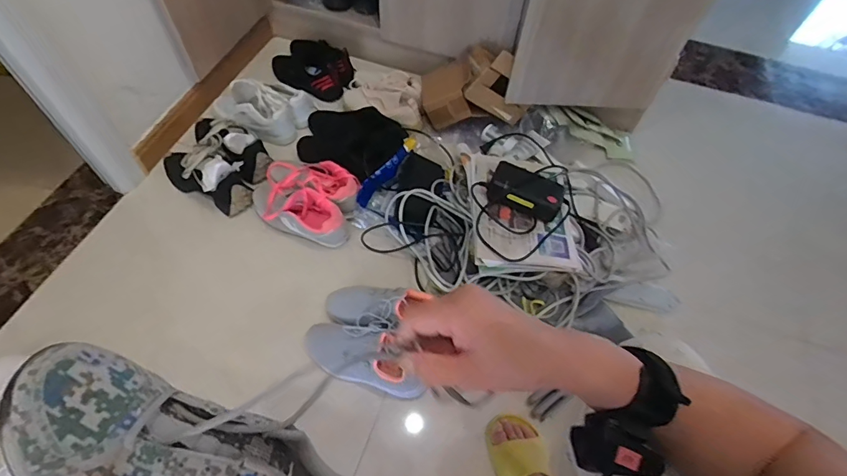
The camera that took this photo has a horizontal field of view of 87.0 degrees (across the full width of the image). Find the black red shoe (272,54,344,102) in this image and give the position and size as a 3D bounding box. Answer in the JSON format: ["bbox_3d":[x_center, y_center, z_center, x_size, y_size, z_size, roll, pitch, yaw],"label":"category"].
[{"bbox_3d":[-0.338,-0.475,1.312,0.243,0.090,0.073,27,58,33],"label":"black red shoe"}]

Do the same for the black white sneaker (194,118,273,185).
[{"bbox_3d":[-0.480,-0.239,1.103,0.247,0.079,0.102,39,63,19],"label":"black white sneaker"}]

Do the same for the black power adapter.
[{"bbox_3d":[0.215,-0.097,0.938,0.153,0.047,0.091,21,59,9],"label":"black power adapter"}]

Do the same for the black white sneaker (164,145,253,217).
[{"bbox_3d":[-0.511,-0.159,1.055,0.246,0.096,0.112,27,60,13],"label":"black white sneaker"}]

